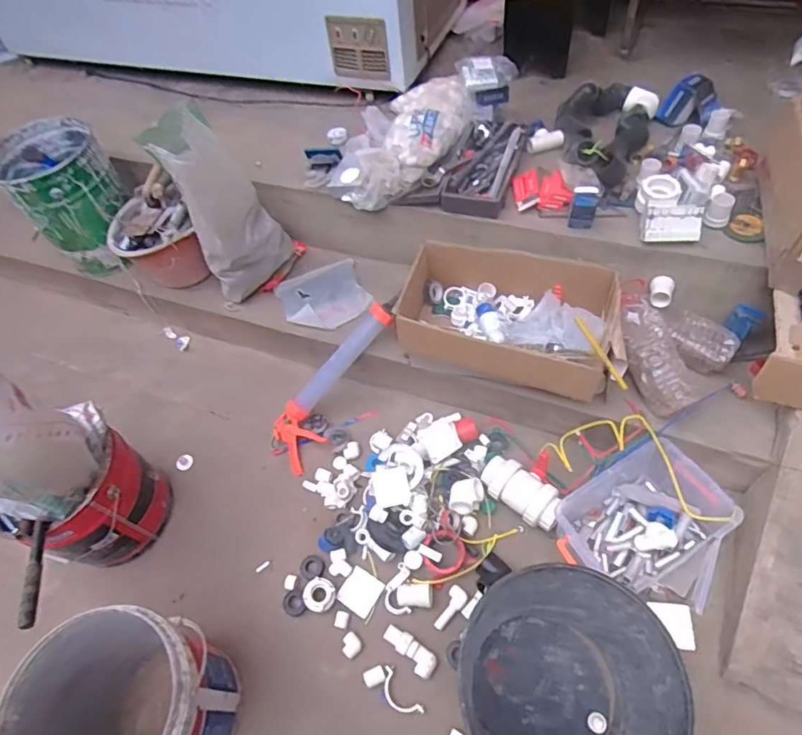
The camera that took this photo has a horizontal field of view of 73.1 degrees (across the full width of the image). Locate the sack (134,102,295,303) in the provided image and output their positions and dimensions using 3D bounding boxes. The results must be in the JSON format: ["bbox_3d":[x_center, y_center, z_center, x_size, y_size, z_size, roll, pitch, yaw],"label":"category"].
[{"bbox_3d":[-0.420,-0.390,1.323,0.224,0.473,0.113,-20,55,-10],"label":"sack"}]

